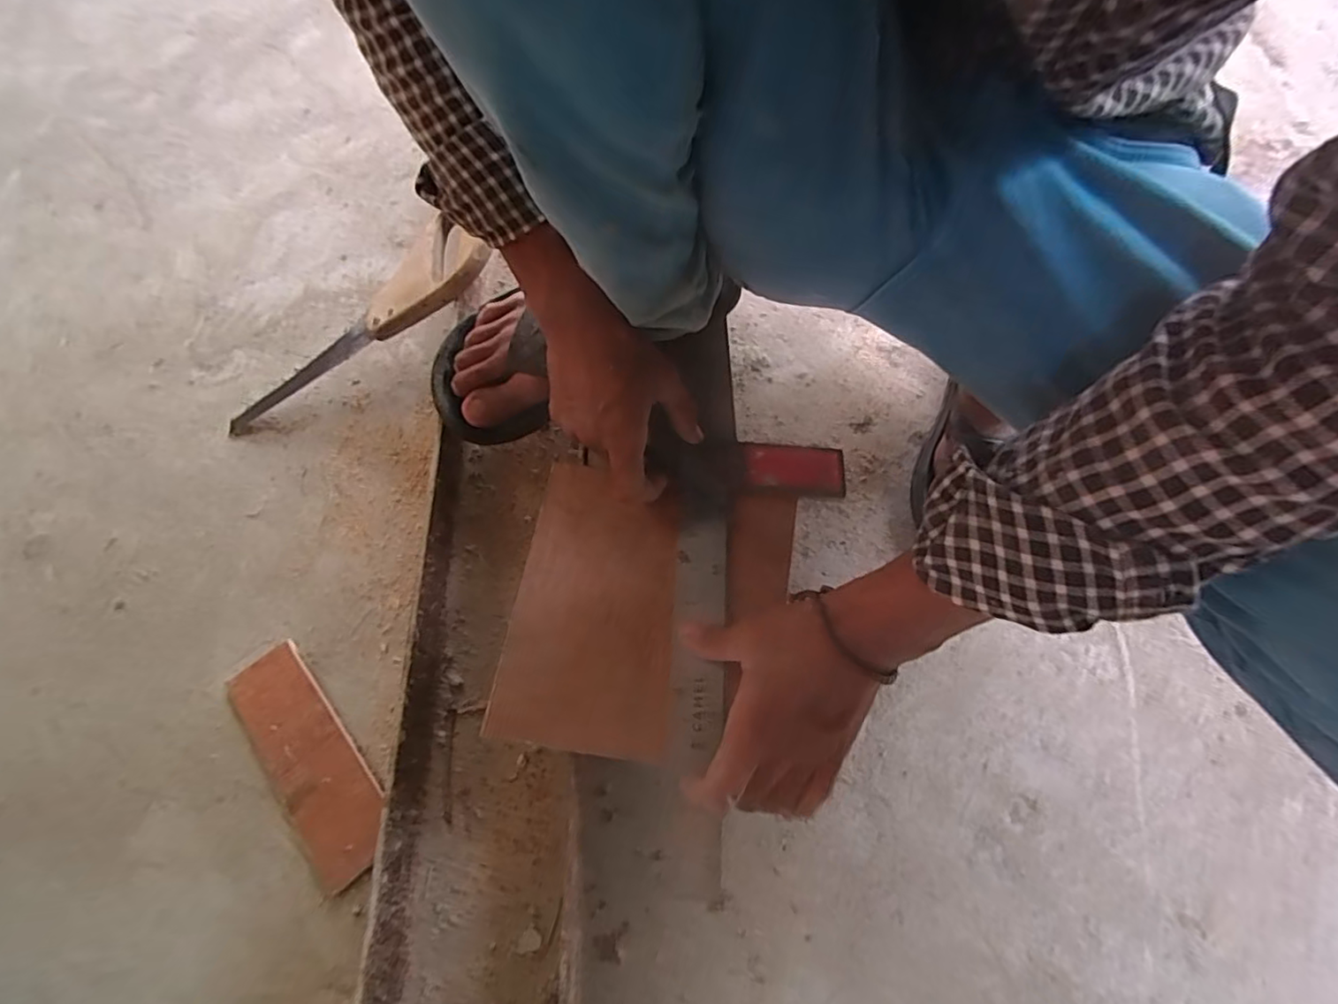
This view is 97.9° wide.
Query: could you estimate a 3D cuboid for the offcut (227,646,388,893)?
[{"bbox_3d":[-0.281,0.198,0.454,0.061,0.010,0.186,-38,72,-15],"label":"offcut"}]

